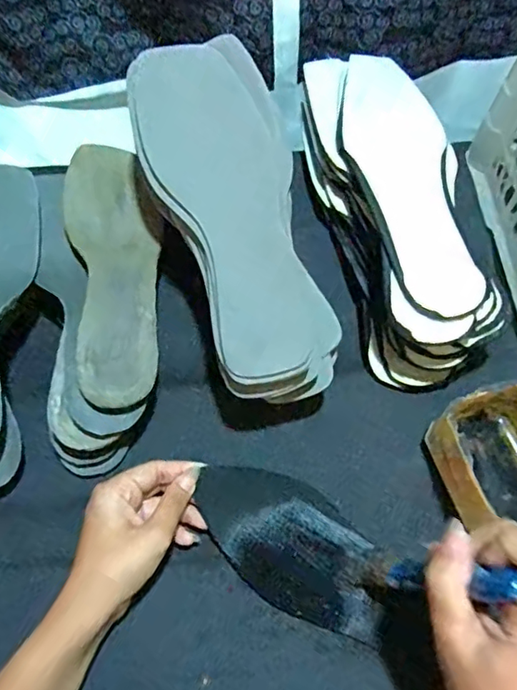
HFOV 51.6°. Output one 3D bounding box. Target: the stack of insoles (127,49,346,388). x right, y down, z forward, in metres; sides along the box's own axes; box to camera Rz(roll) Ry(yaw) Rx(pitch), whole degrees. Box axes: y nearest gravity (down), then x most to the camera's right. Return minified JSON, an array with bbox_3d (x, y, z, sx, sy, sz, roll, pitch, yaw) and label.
[{"bbox_3d":[-0.016,-0.094,0.377,0.095,0.048,0.244,-22,89,-11],"label":"stack of insoles"}]

